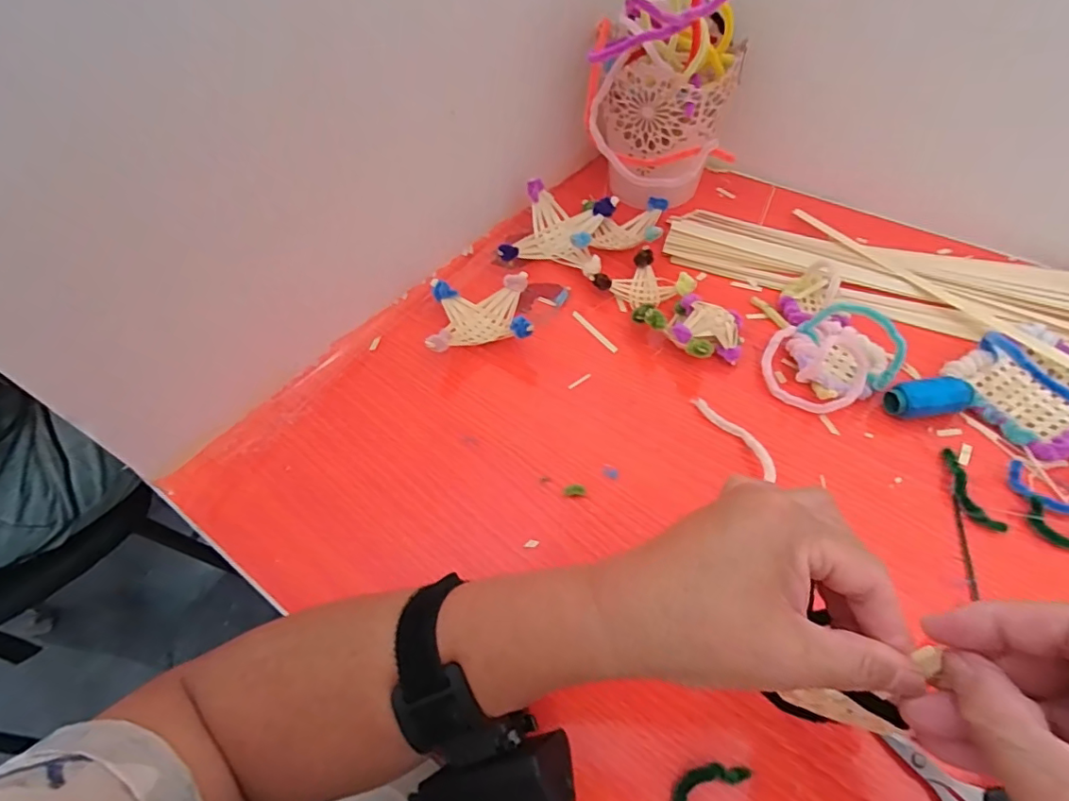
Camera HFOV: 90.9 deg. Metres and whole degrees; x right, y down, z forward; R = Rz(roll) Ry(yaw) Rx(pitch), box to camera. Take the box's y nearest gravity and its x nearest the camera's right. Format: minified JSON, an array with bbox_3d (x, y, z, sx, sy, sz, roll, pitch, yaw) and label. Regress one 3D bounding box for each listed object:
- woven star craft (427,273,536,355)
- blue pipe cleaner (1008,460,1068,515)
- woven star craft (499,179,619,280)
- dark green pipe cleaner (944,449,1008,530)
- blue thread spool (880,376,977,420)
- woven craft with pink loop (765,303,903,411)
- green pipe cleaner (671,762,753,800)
[{"bbox_3d":[-0.045,-0.069,0.451,0.083,0.035,0.081,-6,55,0],"label":"woven star craft"},{"bbox_3d":[0.336,0.061,0.341,0.052,0.008,0.025,31,63,23],"label":"blue pipe cleaner"},{"bbox_3d":[0.024,-0.162,0.505,0.092,0.040,0.096,12,57,12],"label":"woven star craft"},{"bbox_3d":[0.286,0.058,0.349,0.019,0.006,0.060,-6,55,0],"label":"dark green pipe cleaner"},{"bbox_3d":[0.283,0.000,0.381,0.054,0.023,0.025,0,55,5],"label":"blue thread spool"},{"bbox_3d":[0.223,-0.040,0.390,0.090,0.057,0.074,-20,56,-9],"label":"woven craft with pink loop"},{"bbox_3d":[0.086,0.196,0.264,0.024,0.006,0.043,35,65,25],"label":"green pipe cleaner"}]

